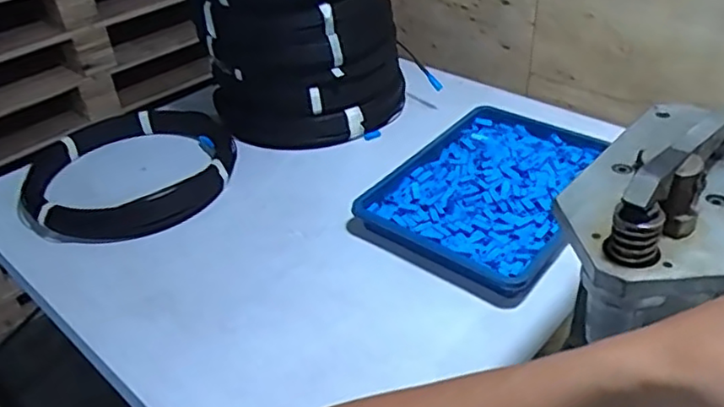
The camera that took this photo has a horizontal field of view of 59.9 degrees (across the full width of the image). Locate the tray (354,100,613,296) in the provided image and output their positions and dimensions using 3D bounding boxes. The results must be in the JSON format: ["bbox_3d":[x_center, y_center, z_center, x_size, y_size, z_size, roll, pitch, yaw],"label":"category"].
[{"bbox_3d":[0.174,-0.025,0.830,0.233,0.036,0.333,21,43,31],"label":"tray"}]

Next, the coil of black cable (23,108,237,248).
[{"bbox_3d":[-0.324,-0.047,0.898,0.279,0.053,0.278,-3,36,2],"label":"coil of black cable"}]

